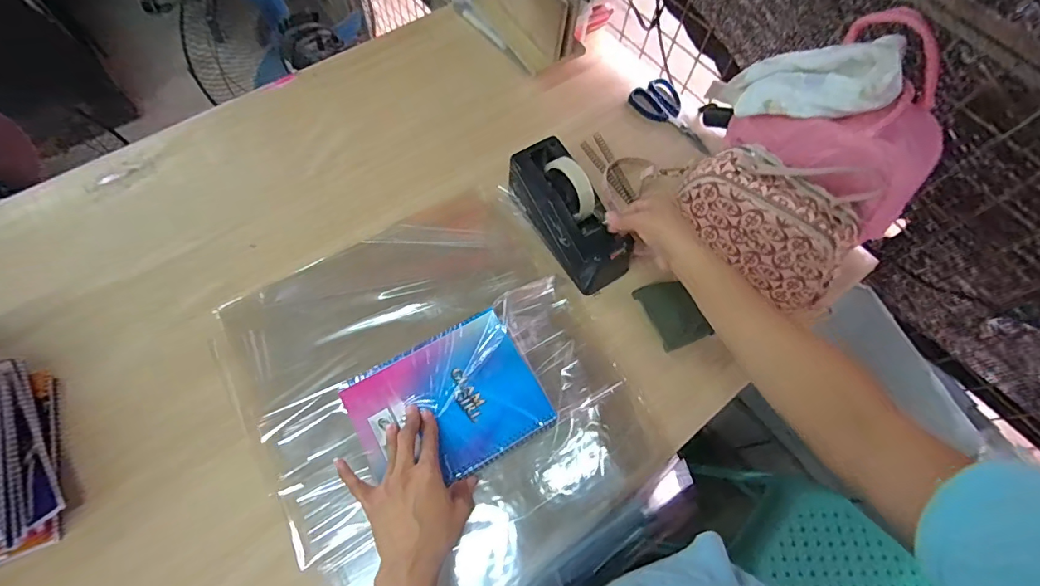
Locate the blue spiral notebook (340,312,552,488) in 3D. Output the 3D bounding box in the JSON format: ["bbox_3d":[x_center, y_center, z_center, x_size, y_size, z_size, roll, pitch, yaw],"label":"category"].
[{"bbox_3d":[-0.082,0.123,0.524,0.201,0.015,0.157,-25,70,-13],"label":"blue spiral notebook"}]

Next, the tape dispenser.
[{"bbox_3d":[0.069,-0.113,0.627,0.072,0.113,0.204,-29,71,-14],"label":"tape dispenser"}]

